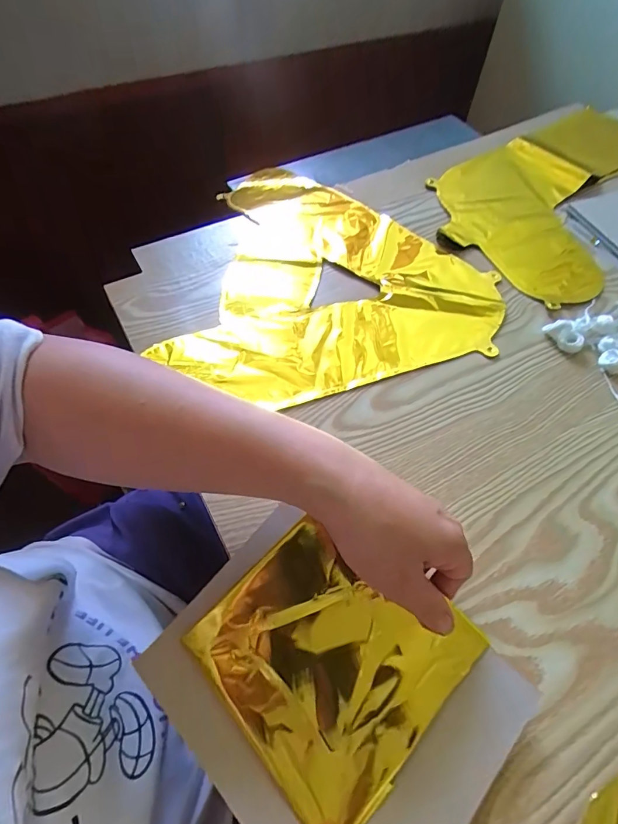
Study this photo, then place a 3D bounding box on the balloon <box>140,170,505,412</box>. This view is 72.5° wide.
[{"bbox_3d":[0.040,-0.150,0.453,0.311,0.010,0.341,9,58,2],"label":"balloon"}]

